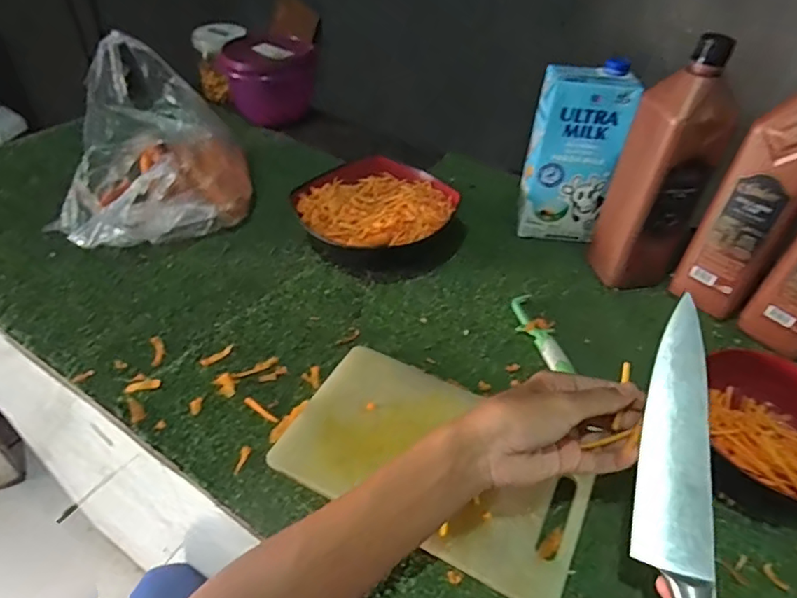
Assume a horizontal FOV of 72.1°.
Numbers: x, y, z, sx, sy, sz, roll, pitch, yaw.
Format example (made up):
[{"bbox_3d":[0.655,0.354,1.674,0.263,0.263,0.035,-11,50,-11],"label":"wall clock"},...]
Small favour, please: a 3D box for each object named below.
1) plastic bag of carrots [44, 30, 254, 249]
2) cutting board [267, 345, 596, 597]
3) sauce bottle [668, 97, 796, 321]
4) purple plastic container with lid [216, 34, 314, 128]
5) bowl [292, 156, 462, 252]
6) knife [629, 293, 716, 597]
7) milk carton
[{"bbox_3d":[-0.312,-0.197,0.693,0.220,0.156,0.295,-11,45,-17],"label":"plastic bag of carrots"},{"bbox_3d":[0.033,0.132,0.458,0.242,0.016,0.148,23,46,19],"label":"cutting board"},{"bbox_3d":[0.353,-0.098,0.533,0.072,0.240,0.063,27,49,22],"label":"sauce bottle"},{"bbox_3d":[-0.217,-0.363,0.901,0.134,0.115,0.121,-16,46,-21],"label":"purple plastic container with lid"},{"bbox_3d":[-0.029,-0.100,0.673,0.169,0.063,0.176,3,43,-2],"label":"bowl"},{"bbox_3d":[0.163,0.136,0.322,0.039,0.022,0.306,11,60,6],"label":"knife"},{"bbox_3d":[0.205,-0.166,0.652,0.099,0.201,0.059,11,43,7],"label":"milk carton"}]

